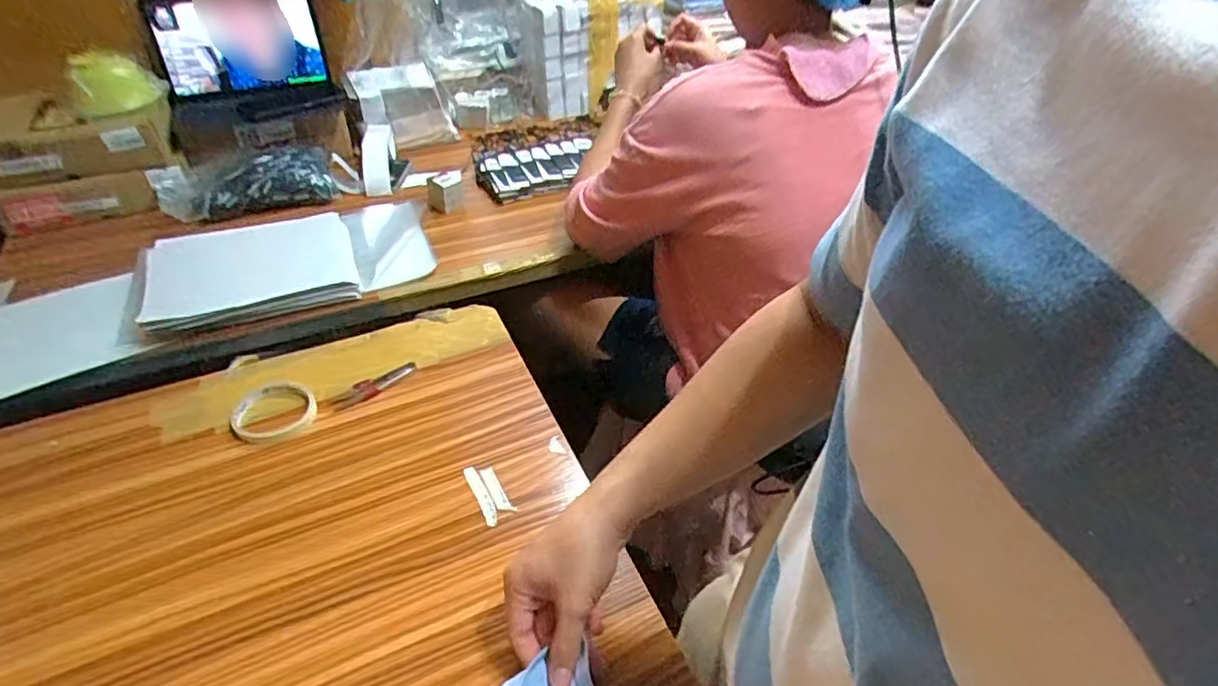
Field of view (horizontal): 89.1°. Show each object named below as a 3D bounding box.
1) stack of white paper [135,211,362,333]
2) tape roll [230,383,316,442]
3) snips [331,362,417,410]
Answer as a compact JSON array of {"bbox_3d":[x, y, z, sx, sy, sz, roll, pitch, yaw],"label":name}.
[{"bbox_3d":[-0.510,-0.101,0.874,0.282,0.043,0.208,-16,44,-18],"label":"stack of white paper"},{"bbox_3d":[-0.372,0.074,0.687,0.081,0.014,0.074,0,41,0],"label":"tape roll"},{"bbox_3d":[-0.278,0.049,0.735,0.101,0.004,0.032,-30,49,-30],"label":"snips"}]

